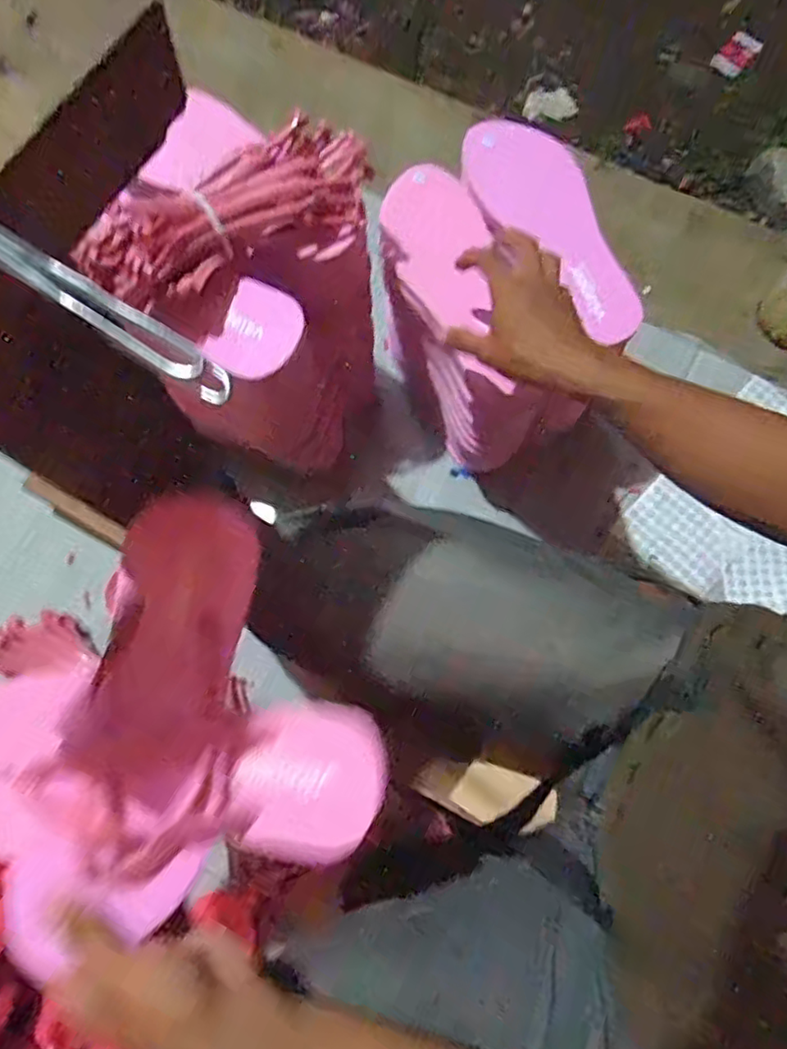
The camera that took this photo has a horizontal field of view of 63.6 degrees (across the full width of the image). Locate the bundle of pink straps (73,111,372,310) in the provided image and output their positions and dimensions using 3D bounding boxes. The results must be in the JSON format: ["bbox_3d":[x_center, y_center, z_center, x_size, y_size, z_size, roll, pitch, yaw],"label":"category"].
[{"bbox_3d":[-0.109,-0.231,0.472,0.199,0.061,0.073,-33,78,-20],"label":"bundle of pink straps"}]

